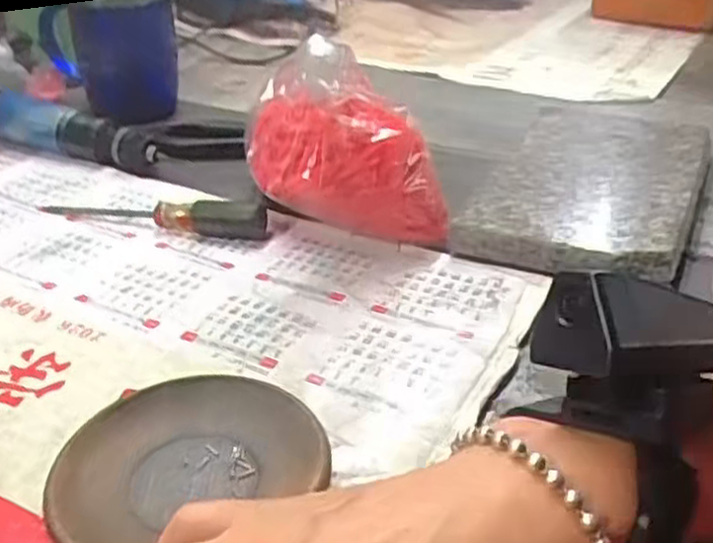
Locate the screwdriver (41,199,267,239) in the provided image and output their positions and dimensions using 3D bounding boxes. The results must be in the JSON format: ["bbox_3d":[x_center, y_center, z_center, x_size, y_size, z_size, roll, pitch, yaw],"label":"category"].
[{"bbox_3d":[-0.142,-0.047,0.533,0.171,0.027,0.023,10,33,17],"label":"screwdriver"}]

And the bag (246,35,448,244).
[{"bbox_3d":[-0.009,-0.088,0.506,0.123,0.124,0.102,-4,31,-5],"label":"bag"}]

